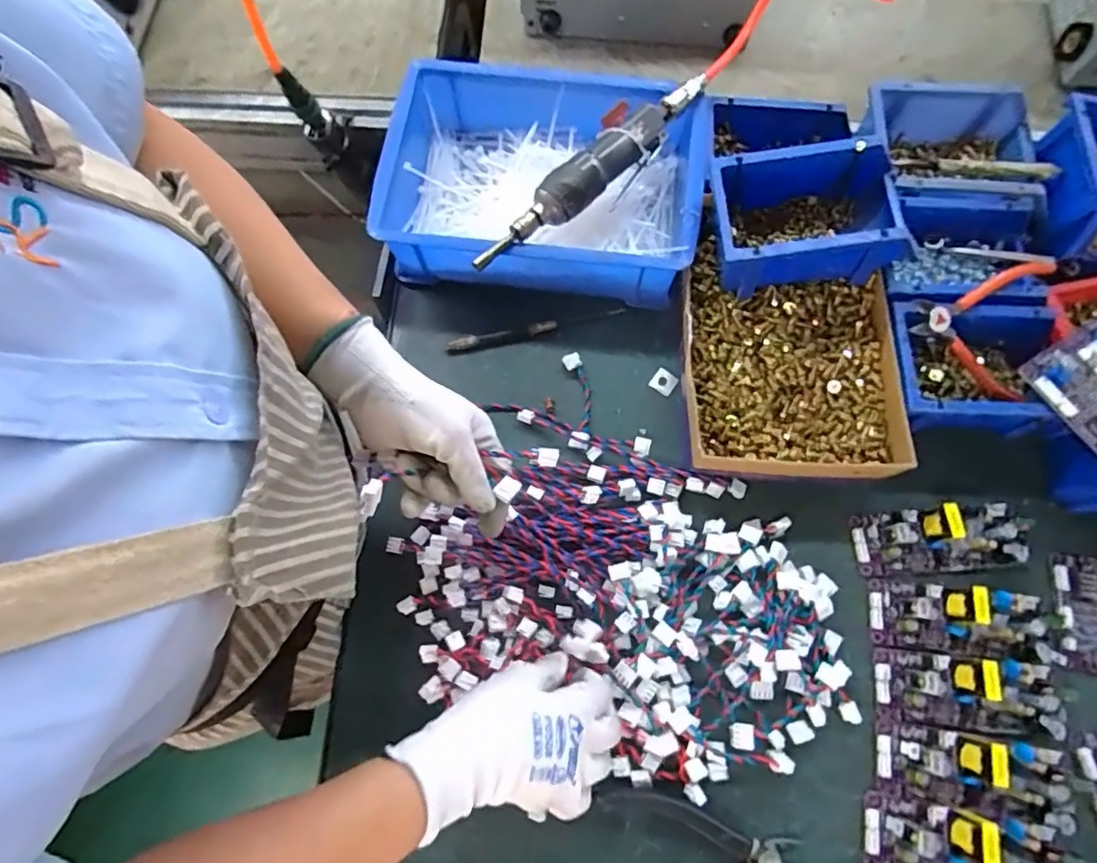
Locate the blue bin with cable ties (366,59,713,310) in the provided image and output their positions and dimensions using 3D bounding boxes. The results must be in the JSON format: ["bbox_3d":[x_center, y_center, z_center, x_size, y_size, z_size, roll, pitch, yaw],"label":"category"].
[{"bbox_3d":[-0.004,-0.239,0.563,0.294,0.093,0.210,6,73,3],"label":"blue bin with cable ties"}]

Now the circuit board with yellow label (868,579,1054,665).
[{"bbox_3d":[0.331,0.151,0.457,0.125,0.029,0.054,5,73,3],"label":"circuit board with yellow label"}]

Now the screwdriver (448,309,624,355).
[{"bbox_3d":[-0.013,-0.098,0.564,0.173,0.009,0.015,-10,73,-2],"label":"screwdriver"}]

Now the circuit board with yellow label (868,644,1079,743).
[{"bbox_3d":[0.331,0.201,0.439,0.135,0.030,0.051,6,73,3],"label":"circuit board with yellow label"}]

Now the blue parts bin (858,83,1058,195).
[{"bbox_3d":[0.394,-0.266,0.562,0.176,0.071,0.137,6,73,3],"label":"blue parts bin"}]

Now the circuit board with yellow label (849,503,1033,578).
[{"bbox_3d":[0.332,0.089,0.478,0.135,0.032,0.051,-4,73,0],"label":"circuit board with yellow label"}]

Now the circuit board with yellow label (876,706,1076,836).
[{"bbox_3d":[0.317,0.252,0.424,0.126,0.025,0.054,12,74,5],"label":"circuit board with yellow label"}]

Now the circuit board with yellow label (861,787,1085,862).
[{"bbox_3d":[0.303,0.303,0.405,0.136,0.025,0.055,10,74,4],"label":"circuit board with yellow label"}]

